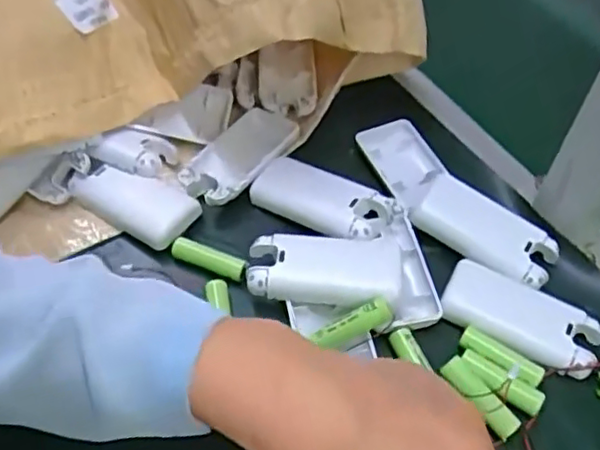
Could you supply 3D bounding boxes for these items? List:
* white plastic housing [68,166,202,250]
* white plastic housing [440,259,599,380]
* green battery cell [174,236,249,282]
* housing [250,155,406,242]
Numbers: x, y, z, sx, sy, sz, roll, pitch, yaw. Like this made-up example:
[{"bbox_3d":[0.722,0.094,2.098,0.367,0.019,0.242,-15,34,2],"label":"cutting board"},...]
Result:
[{"bbox_3d":[-0.114,-0.016,0.424,0.087,0.011,0.042,25,72,18],"label":"white plastic housing"},{"bbox_3d":[0.134,0.057,0.381,0.092,0.013,0.047,26,57,18],"label":"white plastic housing"},{"bbox_3d":[-0.059,0.023,0.403,0.052,0.014,0.013,22,56,16],"label":"green battery cell"},{"bbox_3d":[0.015,-0.017,0.423,0.094,0.019,0.046,24,57,17],"label":"housing"}]

